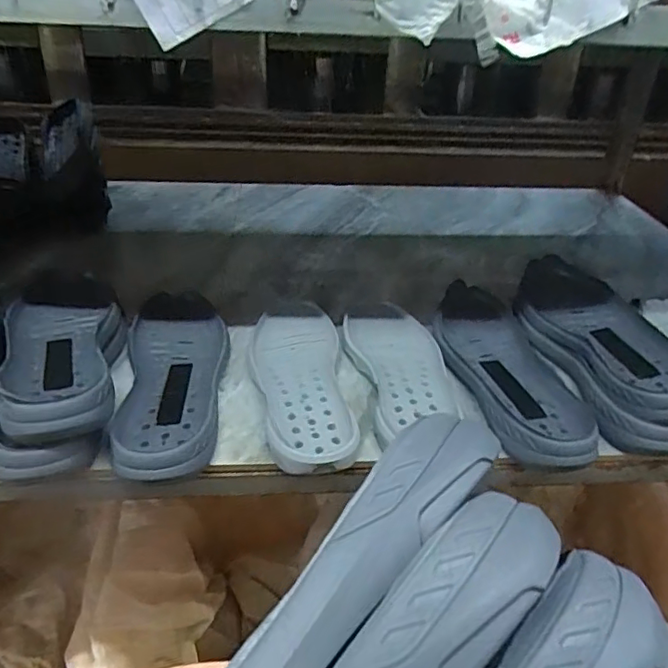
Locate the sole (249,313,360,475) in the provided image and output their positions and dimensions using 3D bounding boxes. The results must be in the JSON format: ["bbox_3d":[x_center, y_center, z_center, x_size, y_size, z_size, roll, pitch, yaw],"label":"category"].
[{"bbox_3d":[-0.037,0.053,0.627,0.098,0.033,0.264,-3,36,-6],"label":"sole"}]

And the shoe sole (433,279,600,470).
[{"bbox_3d":[0.189,0.031,0.660,0.106,0.040,0.314,-3,36,-6],"label":"shoe sole"}]

